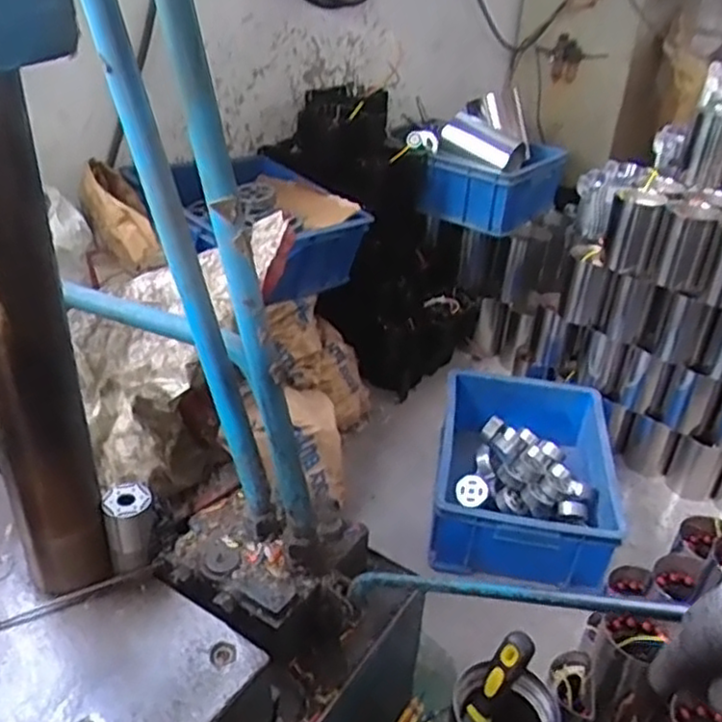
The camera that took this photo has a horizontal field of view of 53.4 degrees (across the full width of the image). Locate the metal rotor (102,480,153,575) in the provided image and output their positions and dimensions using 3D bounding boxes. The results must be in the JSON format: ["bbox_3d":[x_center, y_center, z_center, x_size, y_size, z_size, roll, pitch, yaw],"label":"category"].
[{"bbox_3d":[-0.189,0.140,0.592,0.035,0.074,0.036,-8,34,-17],"label":"metal rotor"}]

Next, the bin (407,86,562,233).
[{"bbox_3d":[0.282,-0.456,1.651,0.314,0.225,0.250,20,36,24],"label":"bin"}]

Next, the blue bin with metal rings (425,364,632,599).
[{"bbox_3d":[0.288,0.194,1.292,0.294,0.131,0.412,7,33,6],"label":"blue bin with metal rings"}]

